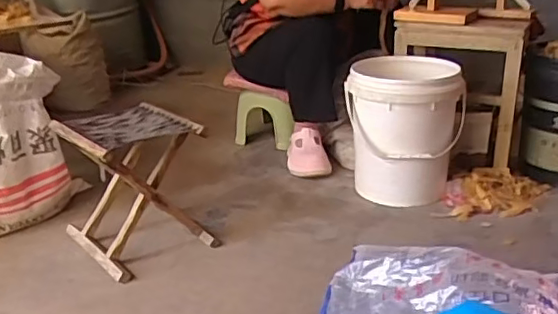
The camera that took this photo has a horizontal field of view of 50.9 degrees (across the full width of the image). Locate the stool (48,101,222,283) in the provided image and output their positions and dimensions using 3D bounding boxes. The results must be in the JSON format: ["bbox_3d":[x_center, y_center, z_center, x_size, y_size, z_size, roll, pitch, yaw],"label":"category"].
[{"bbox_3d":[-0.338,0.063,1.376,0.262,0.296,0.299,-18,28,-37],"label":"stool"}]

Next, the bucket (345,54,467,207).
[{"bbox_3d":[0.342,-0.078,1.607,0.293,0.353,0.273,6,23,16],"label":"bucket"}]

